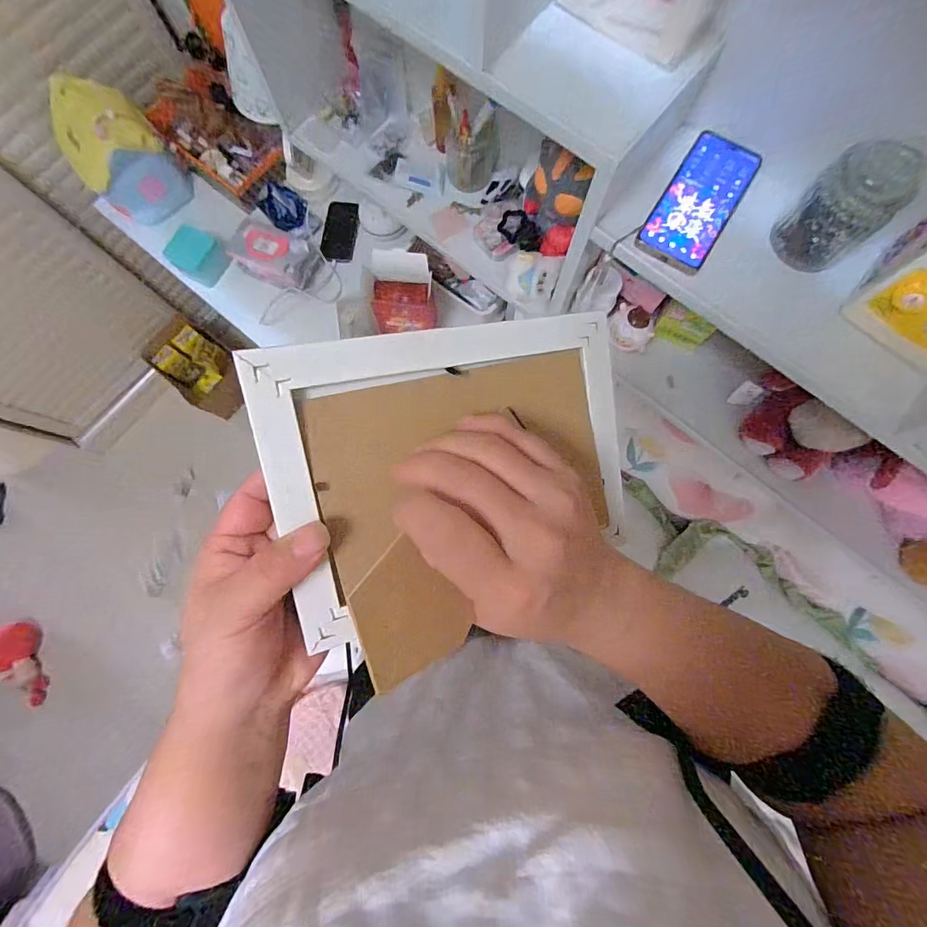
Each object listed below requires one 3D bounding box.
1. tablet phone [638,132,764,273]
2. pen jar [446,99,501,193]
[{"bbox_3d":[0.272,-0.304,0.498,0.078,0.011,0.180,32,82,5],"label":"tablet phone"},{"bbox_3d":[0.019,-0.526,0.731,0.090,0.105,0.072,-13,80,-2],"label":"pen jar"}]

